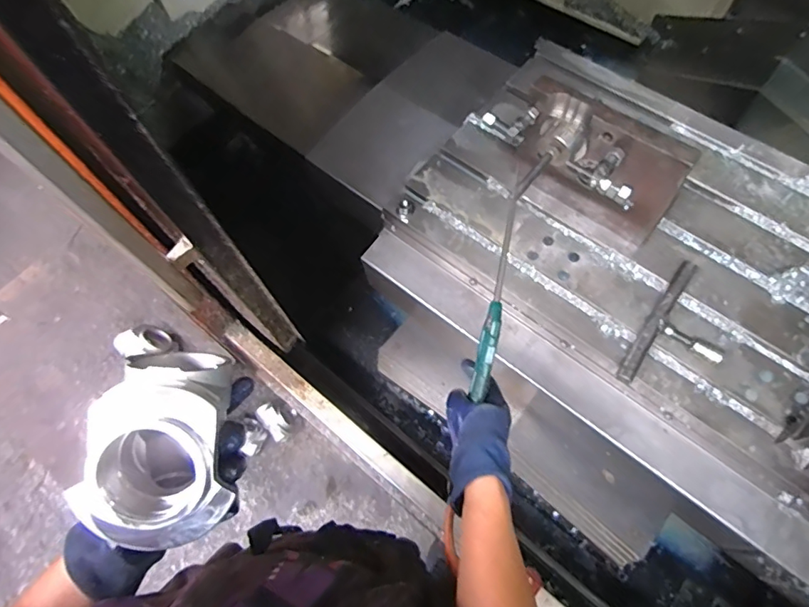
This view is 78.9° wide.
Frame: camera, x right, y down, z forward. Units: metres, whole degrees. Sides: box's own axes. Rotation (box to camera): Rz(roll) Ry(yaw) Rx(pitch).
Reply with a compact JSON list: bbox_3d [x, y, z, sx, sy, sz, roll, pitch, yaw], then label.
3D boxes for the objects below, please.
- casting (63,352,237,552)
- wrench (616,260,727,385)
[{"bbox_3d":[-0.171,0.108,0.352,0.090,0.089,0.115,-4,66,2],"label":"casting"},{"bbox_3d":[0.430,0.047,0.756,0.108,0.033,0.235,34,72,17],"label":"wrench"}]

